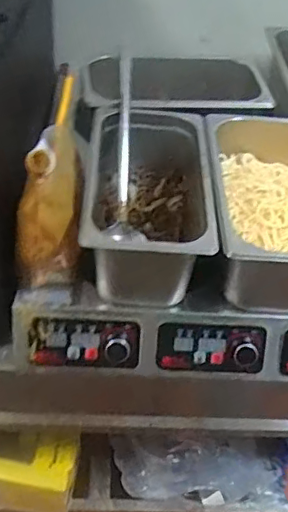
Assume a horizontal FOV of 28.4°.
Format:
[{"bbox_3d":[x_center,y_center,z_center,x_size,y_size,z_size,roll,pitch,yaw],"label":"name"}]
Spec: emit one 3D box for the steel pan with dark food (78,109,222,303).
[{"bbox_3d":[0.003,-0.076,0.842,0.173,0.145,0.295,3,45,-4],"label":"steel pan with dark food"}]

